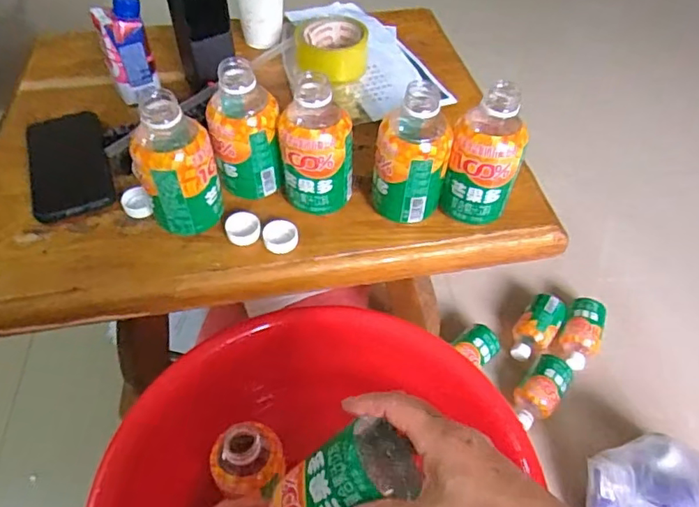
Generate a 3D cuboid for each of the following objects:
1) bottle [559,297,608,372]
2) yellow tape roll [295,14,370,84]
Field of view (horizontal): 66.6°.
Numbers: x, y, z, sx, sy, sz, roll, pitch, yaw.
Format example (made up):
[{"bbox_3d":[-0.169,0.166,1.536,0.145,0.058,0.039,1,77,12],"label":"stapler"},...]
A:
[{"bbox_3d":[0.424,0.148,0.973,0.072,0.057,0.134,26,54,18],"label":"bottle"},{"bbox_3d":[-0.022,-0.269,0.693,0.089,0.047,0.089,1,50,-2],"label":"yellow tape roll"}]

